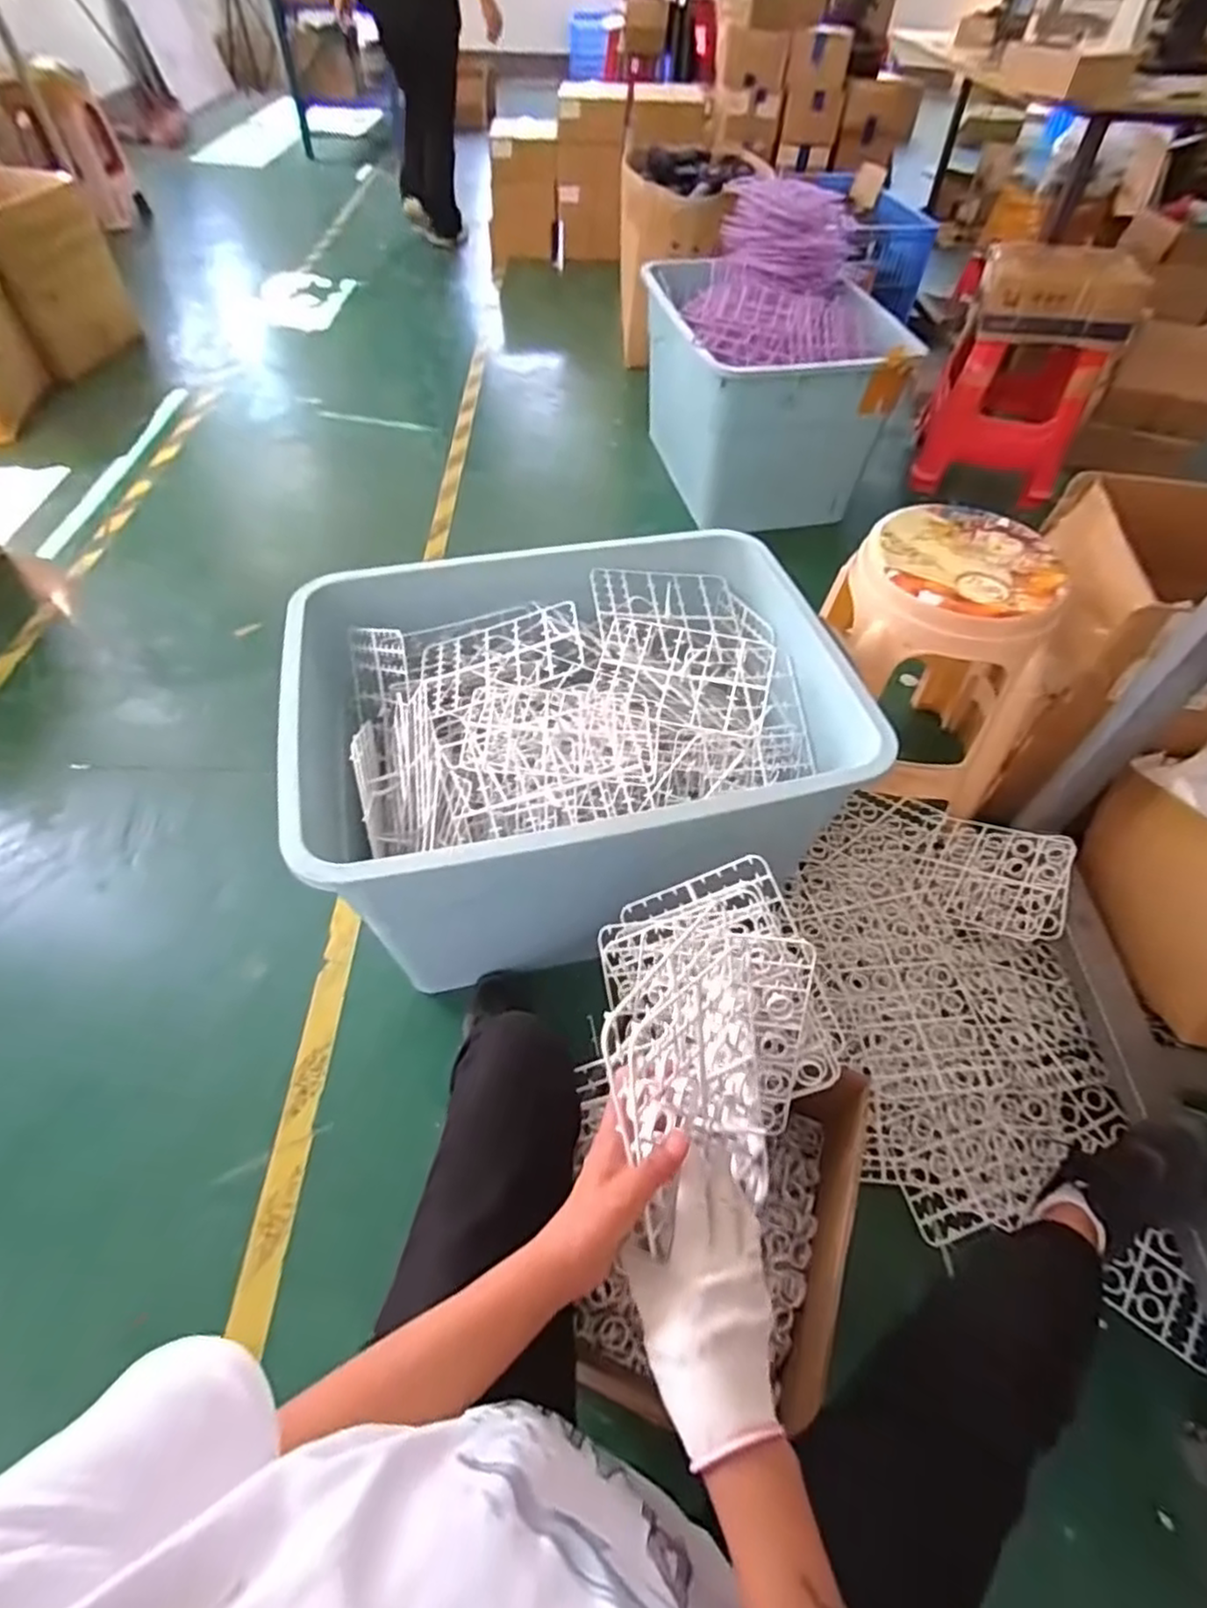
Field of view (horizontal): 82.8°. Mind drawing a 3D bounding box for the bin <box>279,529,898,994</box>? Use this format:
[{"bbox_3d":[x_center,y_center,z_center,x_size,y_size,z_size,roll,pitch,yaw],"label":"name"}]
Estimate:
[{"bbox_3d":[-0.018,-0.052,1.054,0.725,0.457,0.537,-10,53,-7],"label":"bin"}]

